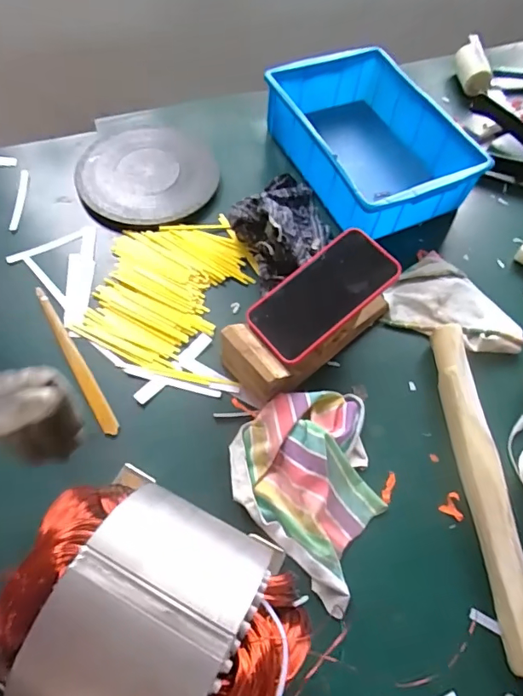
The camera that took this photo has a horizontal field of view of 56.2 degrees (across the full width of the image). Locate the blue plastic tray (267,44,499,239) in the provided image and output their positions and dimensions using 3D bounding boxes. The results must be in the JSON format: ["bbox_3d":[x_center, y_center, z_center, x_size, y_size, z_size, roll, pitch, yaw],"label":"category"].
[{"bbox_3d":[0.155,-0.300,0.706,0.210,0.081,0.294,-21,65,-15],"label":"blue plastic tray"}]

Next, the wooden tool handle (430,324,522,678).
[{"bbox_3d":[0.219,0.130,0.491,0.037,0.041,0.330,-3,62,-6],"label":"wooden tool handle"}]

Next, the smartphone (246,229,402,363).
[{"bbox_3d":[0.066,-0.060,0.538,0.163,0.009,0.082,-39,68,-5],"label":"smartphone"}]

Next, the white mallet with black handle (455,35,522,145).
[{"bbox_3d":[0.402,-0.400,0.804,0.082,0.041,0.324,-13,63,-11],"label":"white mallet with black handle"}]

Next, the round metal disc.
[{"bbox_3d":[-0.156,-0.246,0.686,0.183,0.021,0.176,2,61,-3],"label":"round metal disc"}]

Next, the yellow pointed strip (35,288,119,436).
[{"bbox_3d":[-0.212,0.010,0.554,0.017,0.013,0.206,-27,65,-18],"label":"yellow pointed strip"}]

